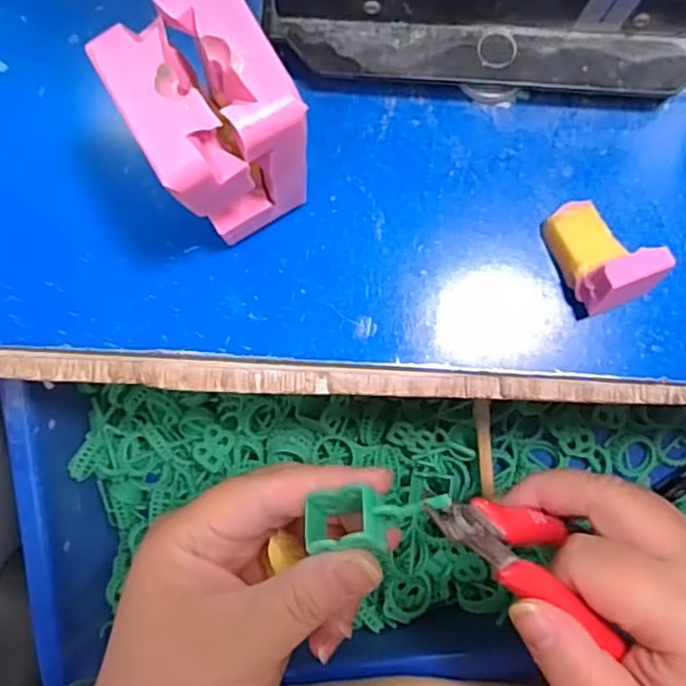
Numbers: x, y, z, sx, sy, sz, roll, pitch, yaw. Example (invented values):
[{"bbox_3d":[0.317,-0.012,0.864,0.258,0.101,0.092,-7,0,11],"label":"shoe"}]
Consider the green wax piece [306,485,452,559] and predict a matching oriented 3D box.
[{"bbox_3d":[0.010,0.055,0.209,0.042,0.022,0.018,3,86,1],"label":"green wax piece"}]

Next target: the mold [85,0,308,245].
[{"bbox_3d":[-0.035,-0.061,0.198,0.039,0.073,0.046,-30,86,-2],"label":"mold"}]

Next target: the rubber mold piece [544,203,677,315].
[{"bbox_3d":[0.084,-0.030,0.216,0.026,0.026,0.036,-23,86,-1],"label":"rubber mold piece"}]

